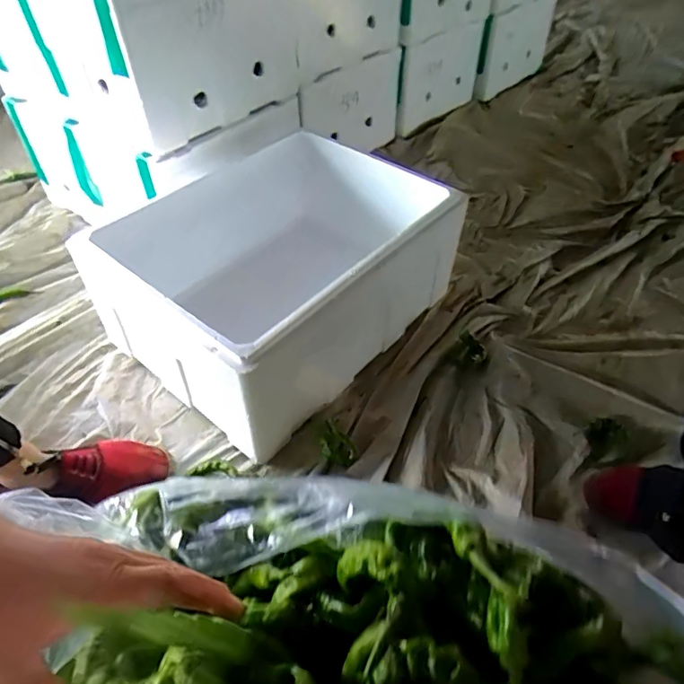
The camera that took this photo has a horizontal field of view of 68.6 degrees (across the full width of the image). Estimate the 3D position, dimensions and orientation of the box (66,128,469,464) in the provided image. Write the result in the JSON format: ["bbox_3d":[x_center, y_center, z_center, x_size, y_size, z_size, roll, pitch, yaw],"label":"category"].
[{"bbox_3d":[-0.120,-0.147,0.974,0.480,0.269,0.586,31,54,27],"label":"box"}]

